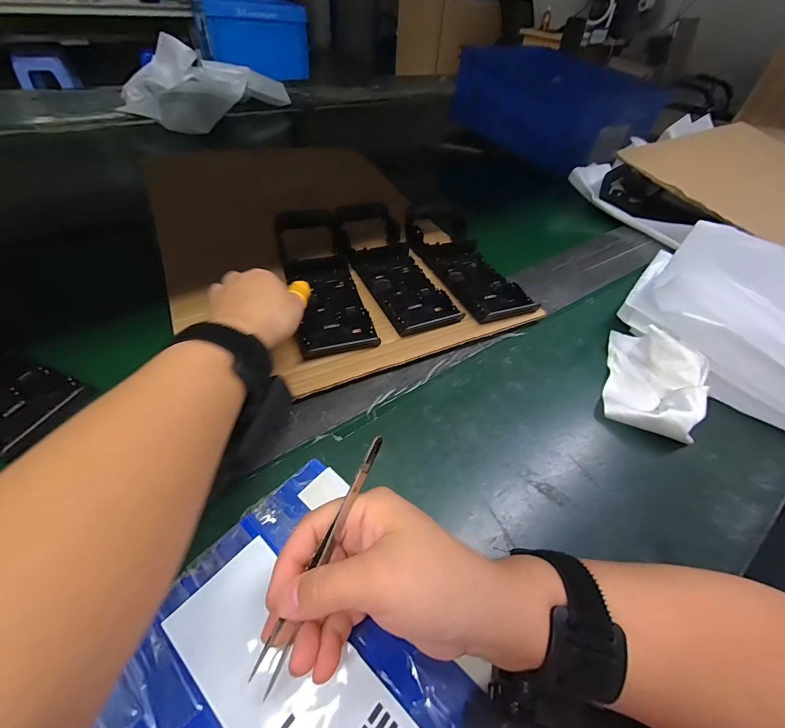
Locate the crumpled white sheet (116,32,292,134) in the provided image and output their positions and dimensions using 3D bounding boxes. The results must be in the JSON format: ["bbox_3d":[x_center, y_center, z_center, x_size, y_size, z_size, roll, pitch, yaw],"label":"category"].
[{"bbox_3d":[-0.424,-0.625,0.808,0.221,0.115,0.325,22,50,13],"label":"crumpled white sheet"}]

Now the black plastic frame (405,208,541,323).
[{"bbox_3d":[0.084,-0.139,0.459,0.084,0.029,0.234,-11,51,-16],"label":"black plastic frame"}]

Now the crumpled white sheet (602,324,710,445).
[{"bbox_3d":[0.261,0.011,0.354,0.084,0.041,0.133,23,50,14],"label":"crumpled white sheet"}]

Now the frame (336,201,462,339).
[{"bbox_3d":[0.000,-0.123,0.430,0.081,0.035,0.215,-18,53,-20],"label":"frame"}]

